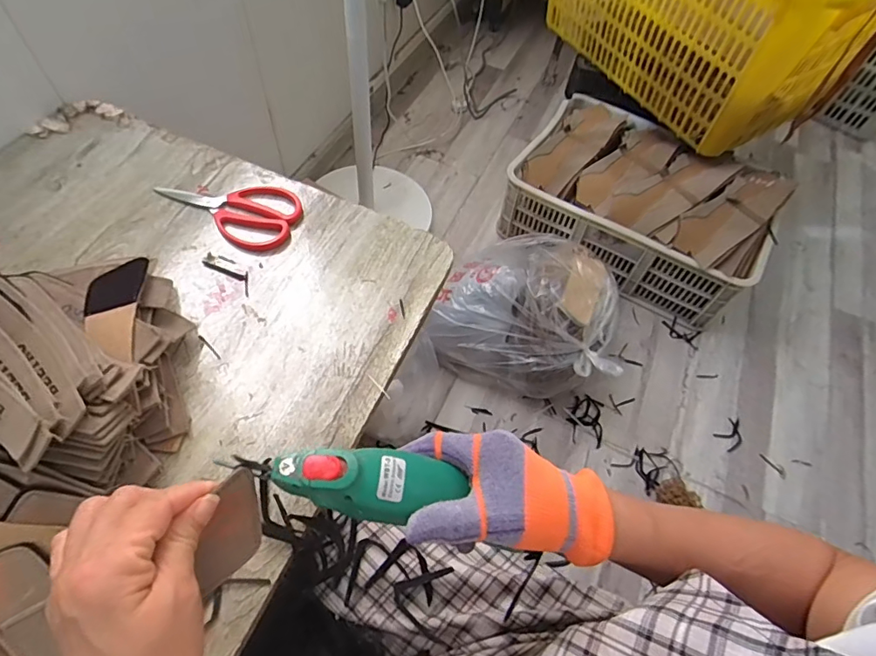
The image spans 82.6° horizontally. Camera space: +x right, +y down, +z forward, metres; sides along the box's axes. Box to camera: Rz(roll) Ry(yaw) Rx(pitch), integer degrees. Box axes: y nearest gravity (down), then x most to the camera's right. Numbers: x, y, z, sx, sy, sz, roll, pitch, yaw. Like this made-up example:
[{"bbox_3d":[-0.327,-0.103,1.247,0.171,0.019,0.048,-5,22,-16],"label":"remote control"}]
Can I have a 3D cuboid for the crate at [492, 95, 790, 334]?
[{"bbox_3d":[0.502,-0.322,1.254,0.589,0.243,0.419,28,60,13],"label":"crate"}]

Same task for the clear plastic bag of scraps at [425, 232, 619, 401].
[{"bbox_3d":[0.197,-0.067,1.054,0.348,0.237,0.336,18,59,7],"label":"clear plastic bag of scraps"}]

